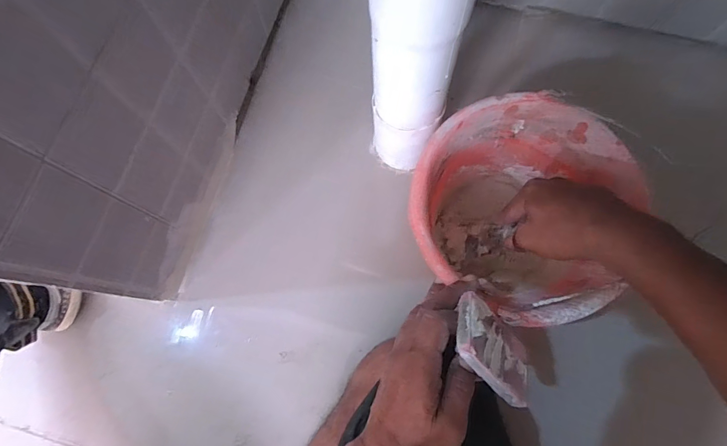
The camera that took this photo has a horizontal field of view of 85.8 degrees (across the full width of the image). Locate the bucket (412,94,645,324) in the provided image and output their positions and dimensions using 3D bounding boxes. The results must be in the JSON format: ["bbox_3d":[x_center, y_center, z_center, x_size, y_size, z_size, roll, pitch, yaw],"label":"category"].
[{"bbox_3d":[0.169,-0.010,0.475,0.220,0.154,0.233,0,77,1],"label":"bucket"}]

